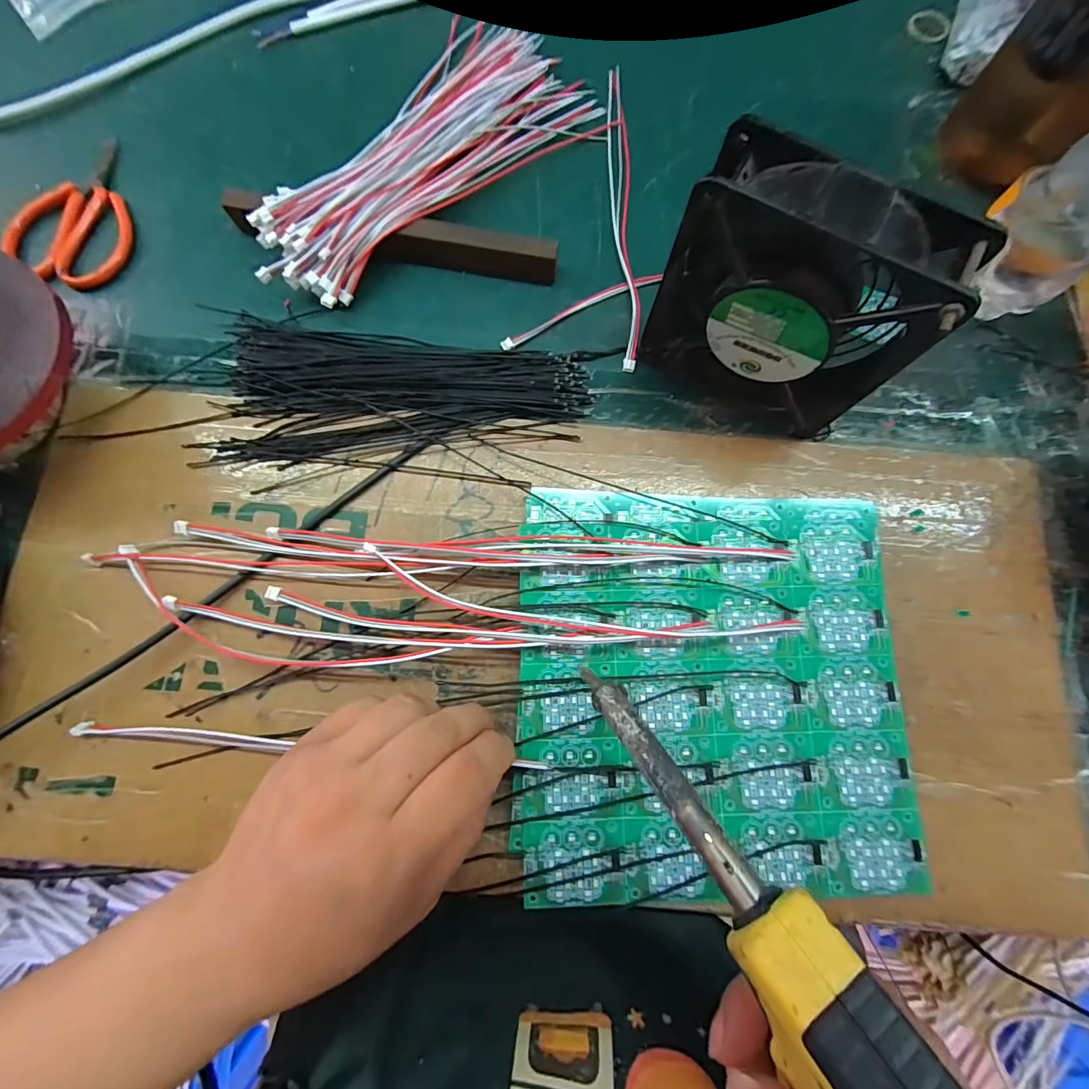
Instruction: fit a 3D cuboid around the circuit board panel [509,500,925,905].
[{"bbox_3d":[0.088,0.073,0.248,0.197,0.014,0.205,1,78,-1],"label":"circuit board panel"}]

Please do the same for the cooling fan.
[{"bbox_3d":[0.120,-0.118,0.236,0.119,0.118,0.048,32,79,6],"label":"cooling fan"}]

